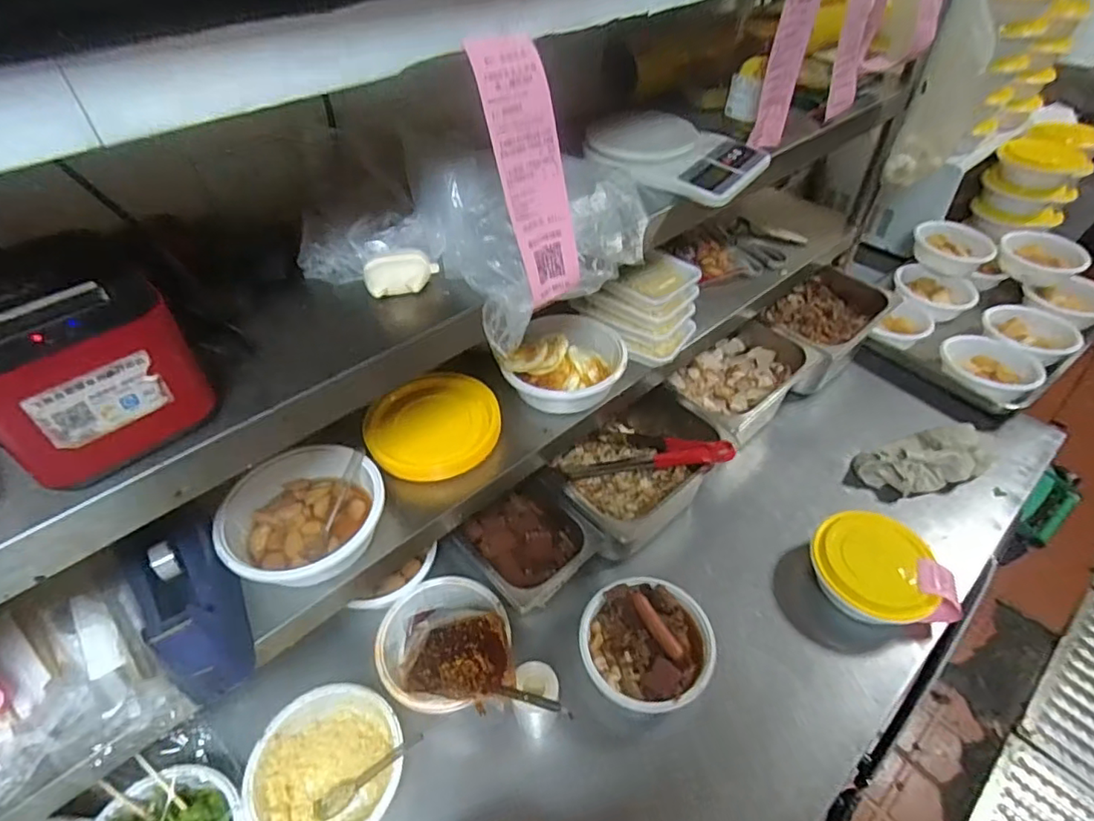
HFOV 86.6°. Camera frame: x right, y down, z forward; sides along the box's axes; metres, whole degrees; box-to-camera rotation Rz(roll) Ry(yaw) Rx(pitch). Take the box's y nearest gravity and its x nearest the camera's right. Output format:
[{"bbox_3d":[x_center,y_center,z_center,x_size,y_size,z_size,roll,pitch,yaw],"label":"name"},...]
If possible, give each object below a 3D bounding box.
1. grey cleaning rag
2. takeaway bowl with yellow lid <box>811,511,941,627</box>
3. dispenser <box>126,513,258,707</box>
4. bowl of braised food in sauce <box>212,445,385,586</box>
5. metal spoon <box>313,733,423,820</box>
[{"bbox_3d":[0.661,0.081,1.006,0.259,0.033,0.112,-12,47,-9],"label":"grey cleaning rag"},{"bbox_3d":[0.462,0.227,0.833,0.157,0.074,0.146,-2,46,2],"label":"takeaway bowl with yellow lid"},{"bbox_3d":[-0.331,0.183,0.549,0.076,0.096,0.146,-32,52,-25],"label":"dispenser"},{"bbox_3d":[-0.271,0.113,0.639,0.155,0.060,0.161,-2,46,2],"label":"bowl of braised food in sauce"},{"bbox_3d":[-0.204,0.420,0.672,0.146,0.018,0.031,-35,51,-3],"label":"metal spoon"}]

